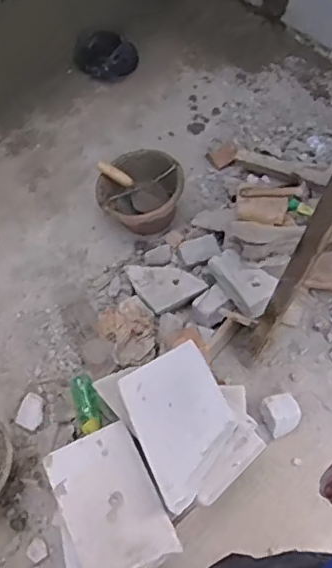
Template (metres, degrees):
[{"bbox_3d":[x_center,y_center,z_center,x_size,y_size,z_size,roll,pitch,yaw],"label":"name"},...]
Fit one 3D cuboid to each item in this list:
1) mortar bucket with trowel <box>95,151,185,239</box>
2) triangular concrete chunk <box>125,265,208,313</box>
[{"bbox_3d":[-0.080,-0.284,1.688,0.252,0.152,0.218,5,61,0],"label":"mortar bucket with trowel"},{"bbox_3d":[-0.001,-0.012,1.574,0.178,0.022,0.155,-27,83,1],"label":"triangular concrete chunk"}]

